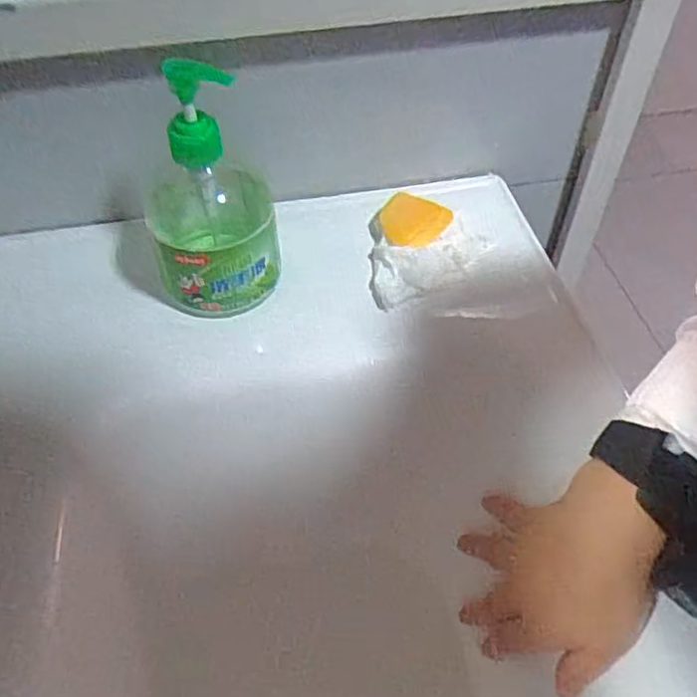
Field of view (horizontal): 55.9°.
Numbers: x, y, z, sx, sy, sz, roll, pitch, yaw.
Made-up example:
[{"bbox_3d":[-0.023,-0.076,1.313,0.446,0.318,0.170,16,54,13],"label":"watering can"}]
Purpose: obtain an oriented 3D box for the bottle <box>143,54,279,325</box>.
[{"bbox_3d":[-0.091,-0.104,0.423,0.083,0.155,0.085,-12,51,-10],"label":"bottle"}]

